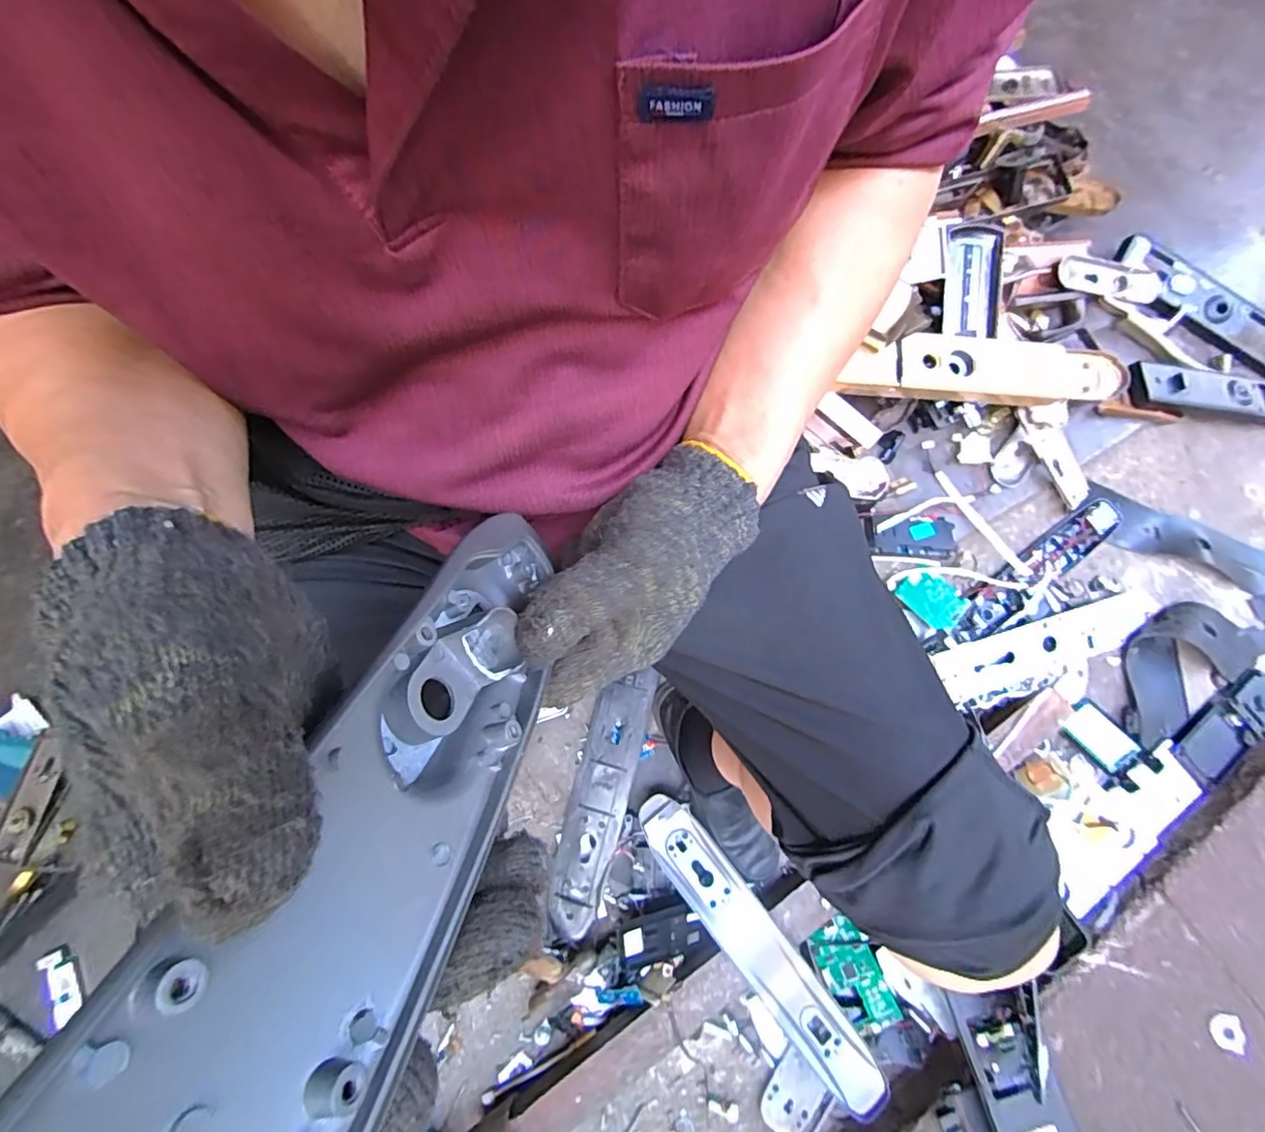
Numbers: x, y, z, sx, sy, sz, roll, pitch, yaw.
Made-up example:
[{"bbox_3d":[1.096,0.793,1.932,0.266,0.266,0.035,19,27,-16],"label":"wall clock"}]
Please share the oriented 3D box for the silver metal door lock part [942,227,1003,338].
[{"bbox_3d":[0.464,-0.385,0.782,0.073,0.018,0.147,-1,96,-1],"label":"silver metal door lock part"}]

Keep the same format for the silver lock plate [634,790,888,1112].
[{"bbox_3d":[0.153,0.465,0.699,0.070,0.027,0.422,-38,80,-8],"label":"silver lock plate"}]

